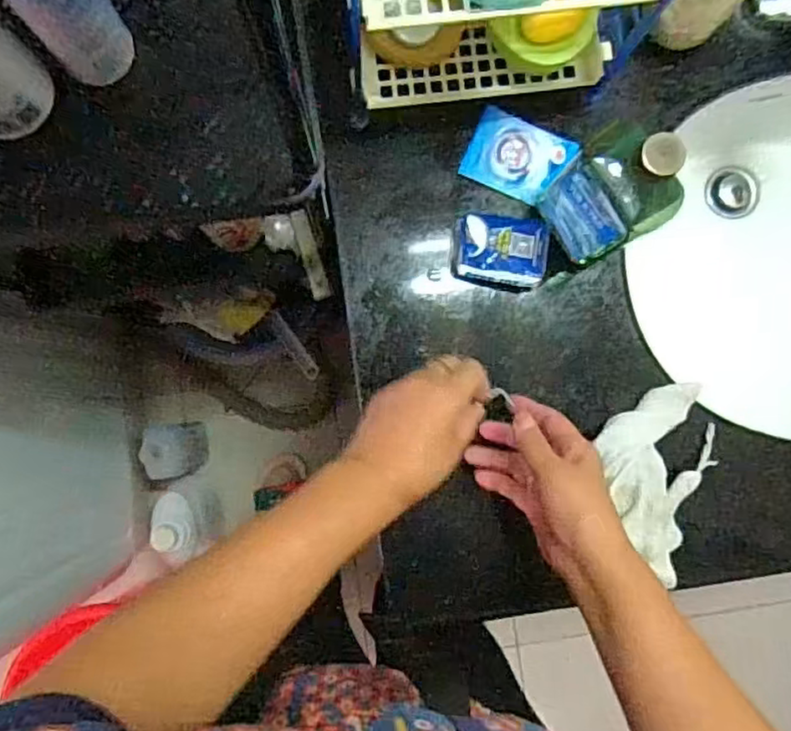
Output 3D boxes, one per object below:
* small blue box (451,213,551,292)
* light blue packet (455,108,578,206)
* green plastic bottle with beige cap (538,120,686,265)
[{"bbox_3d":[0.091,-0.101,0.568,0.081,0.030,0.062,7,87,-2],"label":"small blue box"},{"bbox_3d":[0.112,-0.188,0.581,0.089,0.011,0.068,22,87,-1],"label":"light blue packet"},{"bbox_3d":[0.164,-0.128,0.495,0.049,0.162,0.080,-36,89,-4],"label":"green plastic bottle with beige cap"}]

